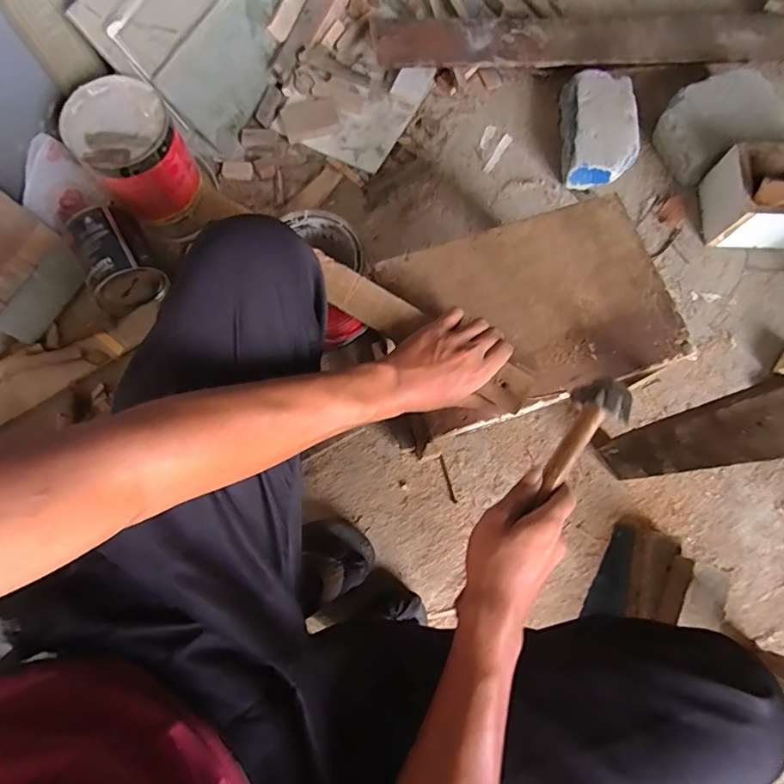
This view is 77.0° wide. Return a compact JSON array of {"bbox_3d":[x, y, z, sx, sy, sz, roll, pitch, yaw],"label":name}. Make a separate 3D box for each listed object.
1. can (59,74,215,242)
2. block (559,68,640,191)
[{"bbox_3d":[-0.404,-0.373,0.789,0.148,0.154,0.151,-42,79,-10],"label":"can"},{"bbox_3d":[0.357,-0.448,0.850,0.113,0.069,0.207,4,75,2],"label":"block"}]

